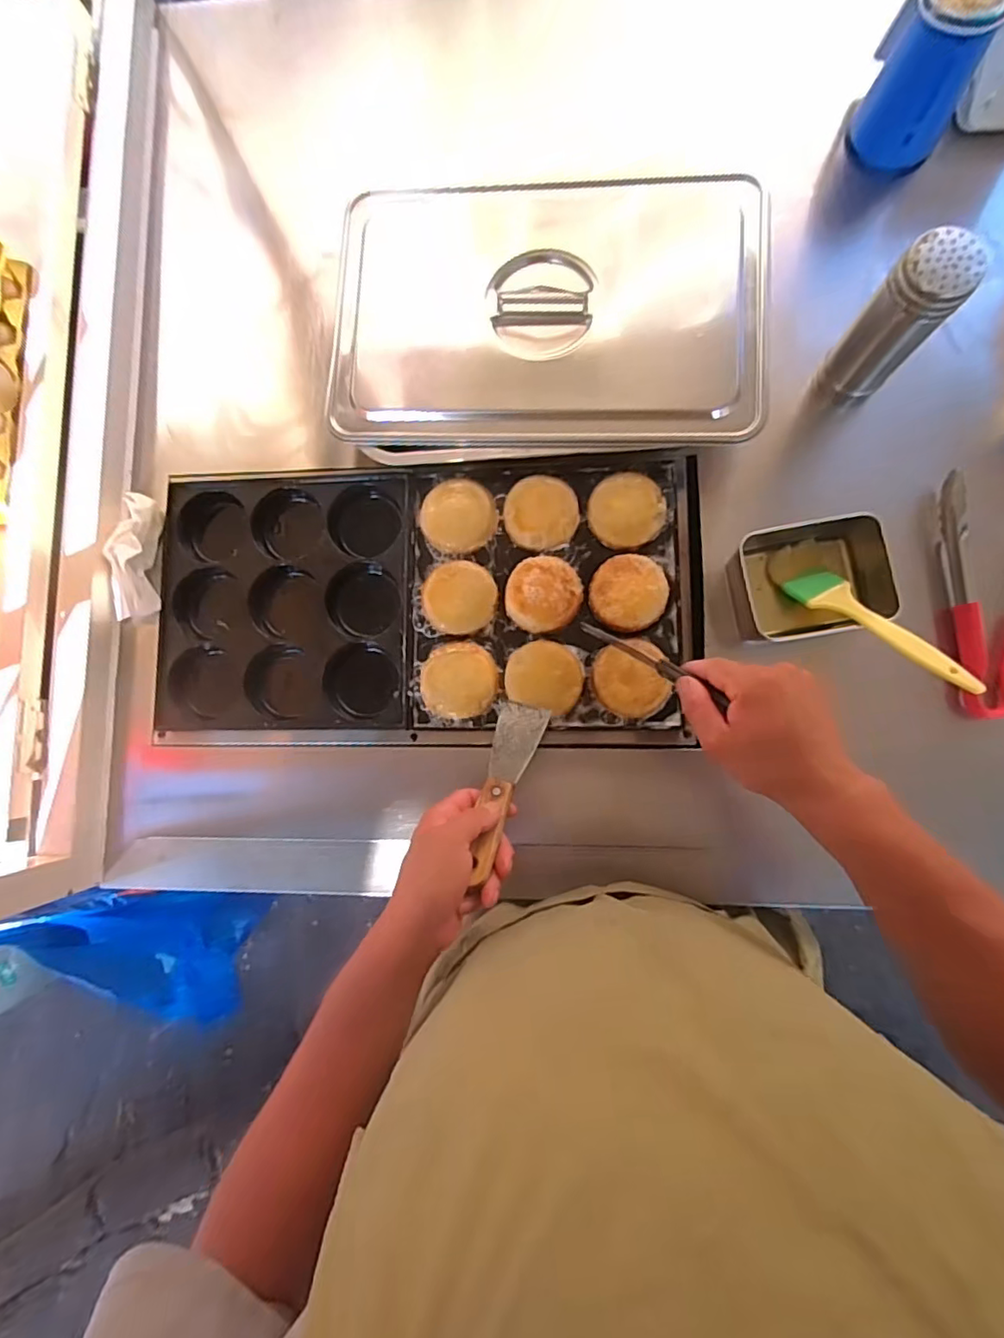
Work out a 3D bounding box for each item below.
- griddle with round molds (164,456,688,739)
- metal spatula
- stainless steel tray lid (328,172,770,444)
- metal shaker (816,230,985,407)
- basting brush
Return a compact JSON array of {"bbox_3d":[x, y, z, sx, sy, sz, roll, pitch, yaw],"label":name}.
[{"bbox_3d":[-0.087,-0.073,0.599,0.571,0.057,0.290,0,84,4],"label":"griddle with round molds"},{"bbox_3d":[0.003,0.101,0.496,0.044,0.015,0.169,13,51,5],"label":"metal spatula"},{"bbox_3d":[0.043,-0.370,0.590,0.427,0.062,0.277,2,84,4],"label":"stainless steel tray lid"},{"bbox_3d":[0.355,-0.313,0.521,0.059,0.155,0.051,33,87,6],"label":"metal shaker"},{"bbox_3d":[0.337,-0.038,0.508,0.045,0.016,0.178,-36,49,-1],"label":"basting brush"}]

